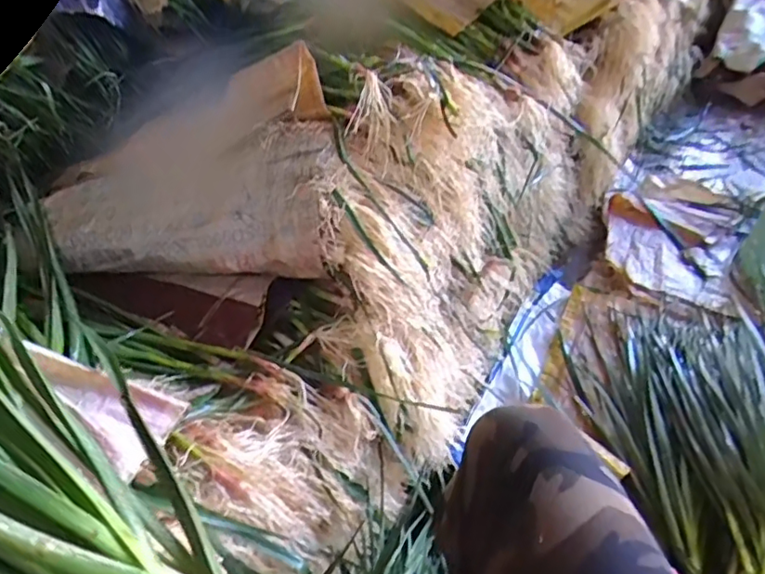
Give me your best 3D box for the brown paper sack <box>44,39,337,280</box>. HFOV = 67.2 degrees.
[{"bbox_3d":[-0.239,-0.140,0.716,0.386,0.113,0.272,-3,74,11],"label":"brown paper sack"}]

